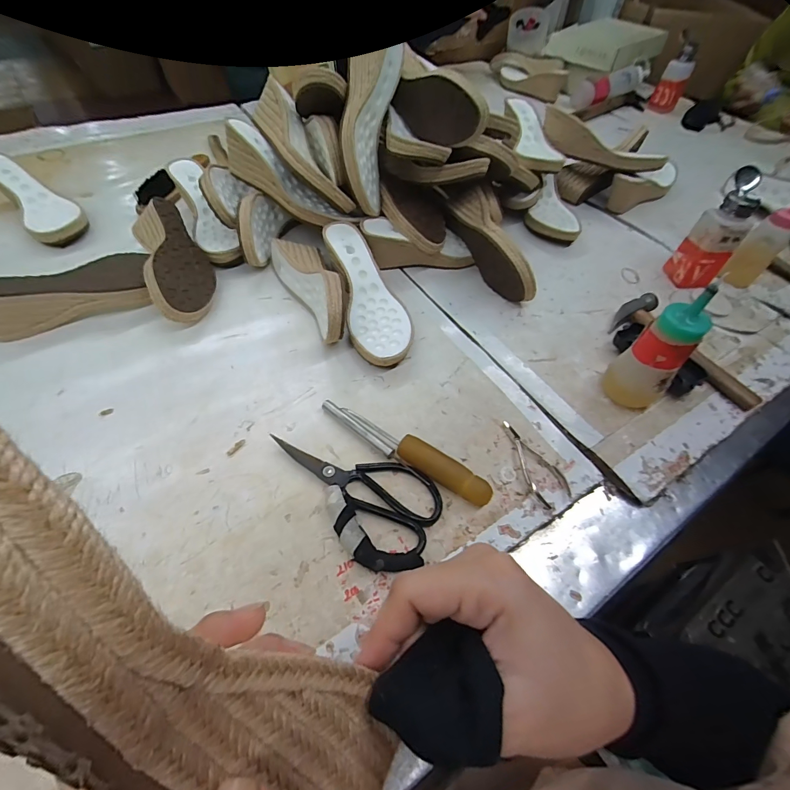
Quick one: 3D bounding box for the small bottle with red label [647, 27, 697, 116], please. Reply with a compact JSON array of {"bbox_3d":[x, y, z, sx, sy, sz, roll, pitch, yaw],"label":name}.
[{"bbox_3d":[0.729,-0.824,1.002,0.068,0.154,0.066,25,58,14],"label":"small bottle with red label"}]

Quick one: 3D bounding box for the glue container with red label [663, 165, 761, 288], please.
[{"bbox_3d":[0.468,-0.230,0.560,0.066,0.153,0.065,34,61,20],"label":"glue container with red label"}]

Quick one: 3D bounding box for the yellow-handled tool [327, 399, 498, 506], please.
[{"bbox_3d":[0.007,0.058,0.412,0.202,0.023,0.027,27,58,16],"label":"yellow-handled tool"}]

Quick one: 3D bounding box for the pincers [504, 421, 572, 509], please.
[{"bbox_3d":[0.154,0.071,0.422,0.043,0.010,0.100,-15,57,-12],"label":"pincers"}]

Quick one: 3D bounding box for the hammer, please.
[{"bbox_3d":[0.379,-0.058,0.510,0.085,0.028,0.198,-21,58,-16],"label":"hammer"}]

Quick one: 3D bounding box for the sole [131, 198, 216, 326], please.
[{"bbox_3d":[-0.312,-0.185,0.540,0.084,0.063,0.220,-1,59,-44],"label":"sole"}]

